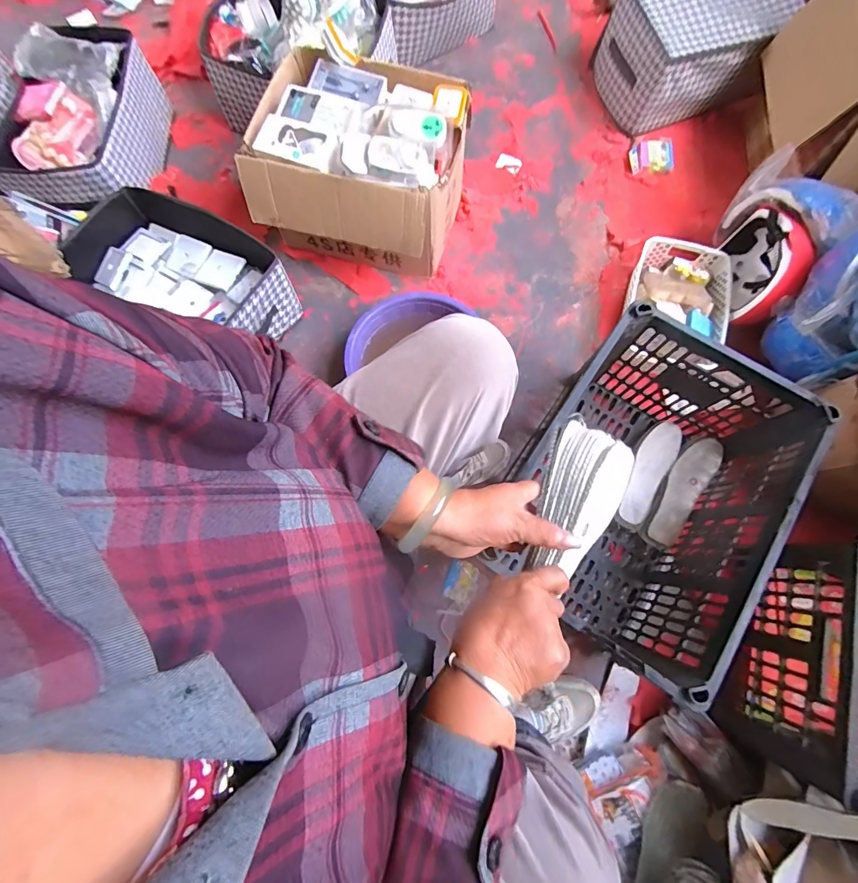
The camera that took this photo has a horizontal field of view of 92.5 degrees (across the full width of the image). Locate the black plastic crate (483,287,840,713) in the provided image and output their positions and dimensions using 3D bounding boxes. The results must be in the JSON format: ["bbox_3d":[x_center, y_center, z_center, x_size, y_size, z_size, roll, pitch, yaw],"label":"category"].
[{"bbox_3d":[0.349,0.088,0.713,0.329,0.275,0.482,34,78,9],"label":"black plastic crate"}]

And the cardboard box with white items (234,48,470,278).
[{"bbox_3d":[-0.139,-0.564,0.900,0.387,0.299,0.324,15,76,5],"label":"cardboard box with white items"}]

